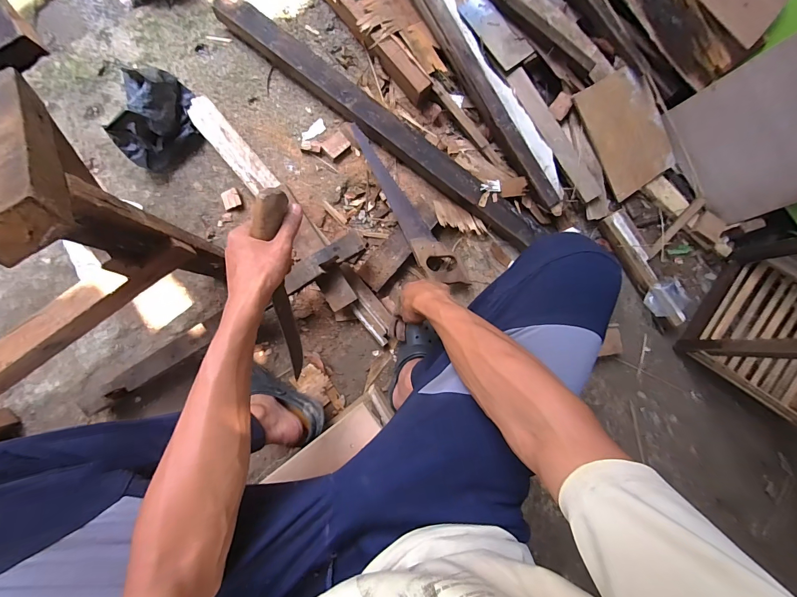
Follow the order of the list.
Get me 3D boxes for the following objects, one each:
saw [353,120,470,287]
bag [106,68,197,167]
[{"bbox_3d":[0.007,-0.194,0.773,0.078,0.031,0.412,-36,91,-8],"label":"saw"},{"bbox_3d":[-0.490,-0.367,0.723,0.112,0.119,0.200,29,85,-5],"label":"bag"}]

